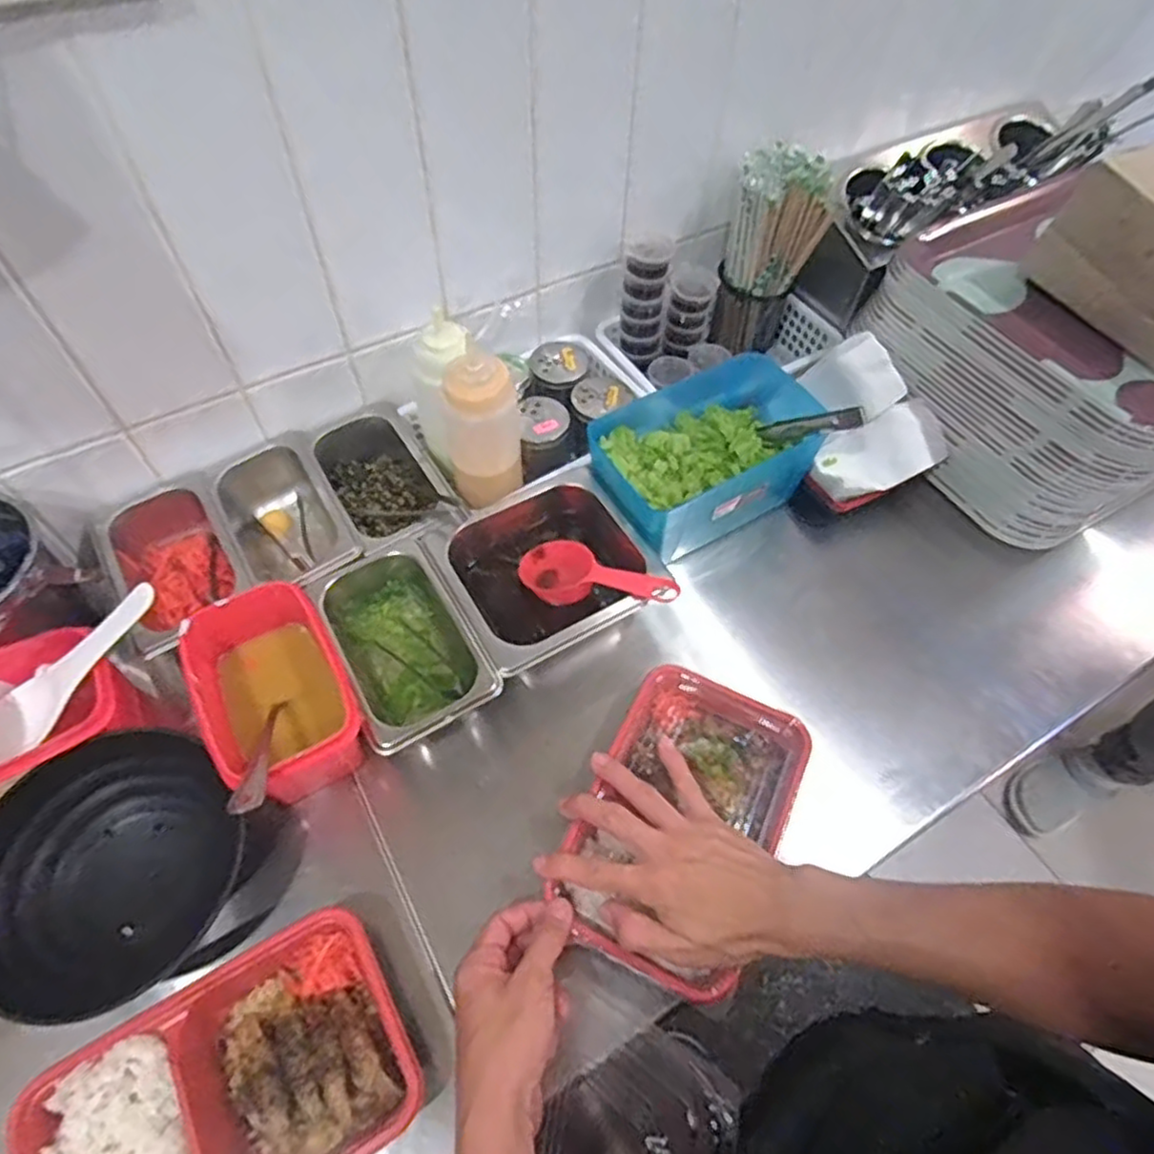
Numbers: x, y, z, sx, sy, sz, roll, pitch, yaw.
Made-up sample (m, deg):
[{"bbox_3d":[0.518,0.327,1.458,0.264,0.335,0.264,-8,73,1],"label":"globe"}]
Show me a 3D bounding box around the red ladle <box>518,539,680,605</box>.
[{"bbox_3d":[0.020,0.003,0.634,0.157,0.036,0.055,11,53,34],"label":"red ladle"}]

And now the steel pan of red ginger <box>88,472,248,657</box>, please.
[{"bbox_3d":[-0.354,-0.009,0.630,0.098,0.073,0.170,-29,62,-19],"label":"steel pan of red ginger"}]

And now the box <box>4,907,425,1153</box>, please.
[{"bbox_3d":[-0.217,0.326,0.440,0.220,0.040,0.144,-27,62,-18],"label":"box"}]

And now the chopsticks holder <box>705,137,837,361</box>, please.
[{"bbox_3d":[0.208,-0.346,0.771,0.099,0.198,0.078,17,58,9],"label":"chopsticks holder"}]

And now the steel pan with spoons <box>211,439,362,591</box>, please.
[{"bbox_3d":[-0.276,-0.051,0.668,0.090,0.074,0.184,-30,63,-20],"label":"steel pan with spoons"}]

